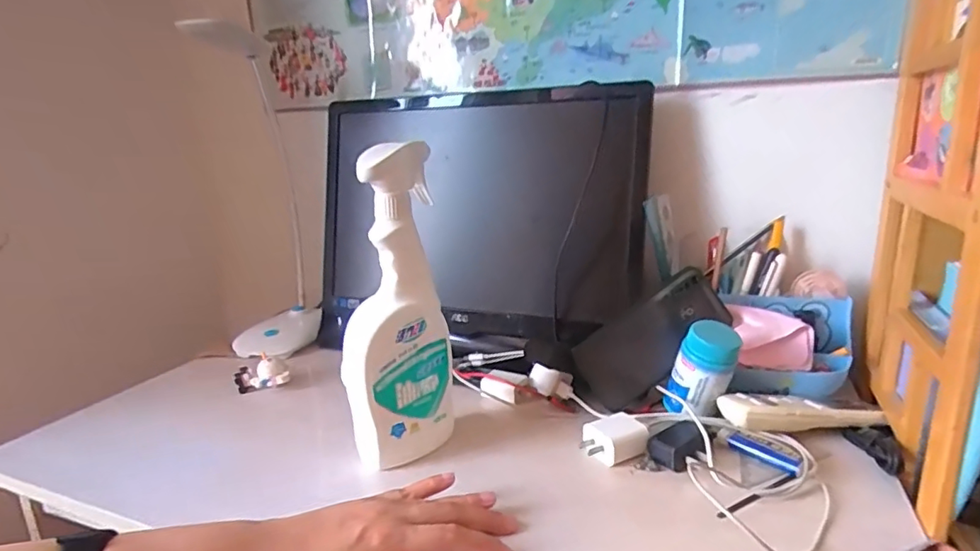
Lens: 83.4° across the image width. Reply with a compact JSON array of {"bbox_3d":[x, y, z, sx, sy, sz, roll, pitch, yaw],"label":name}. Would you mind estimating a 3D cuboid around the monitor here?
[{"bbox_3d":[-0.044,-0.070,0.683,0.460,0.300,0.080,-1,13,22],"label":"monitor"}]

